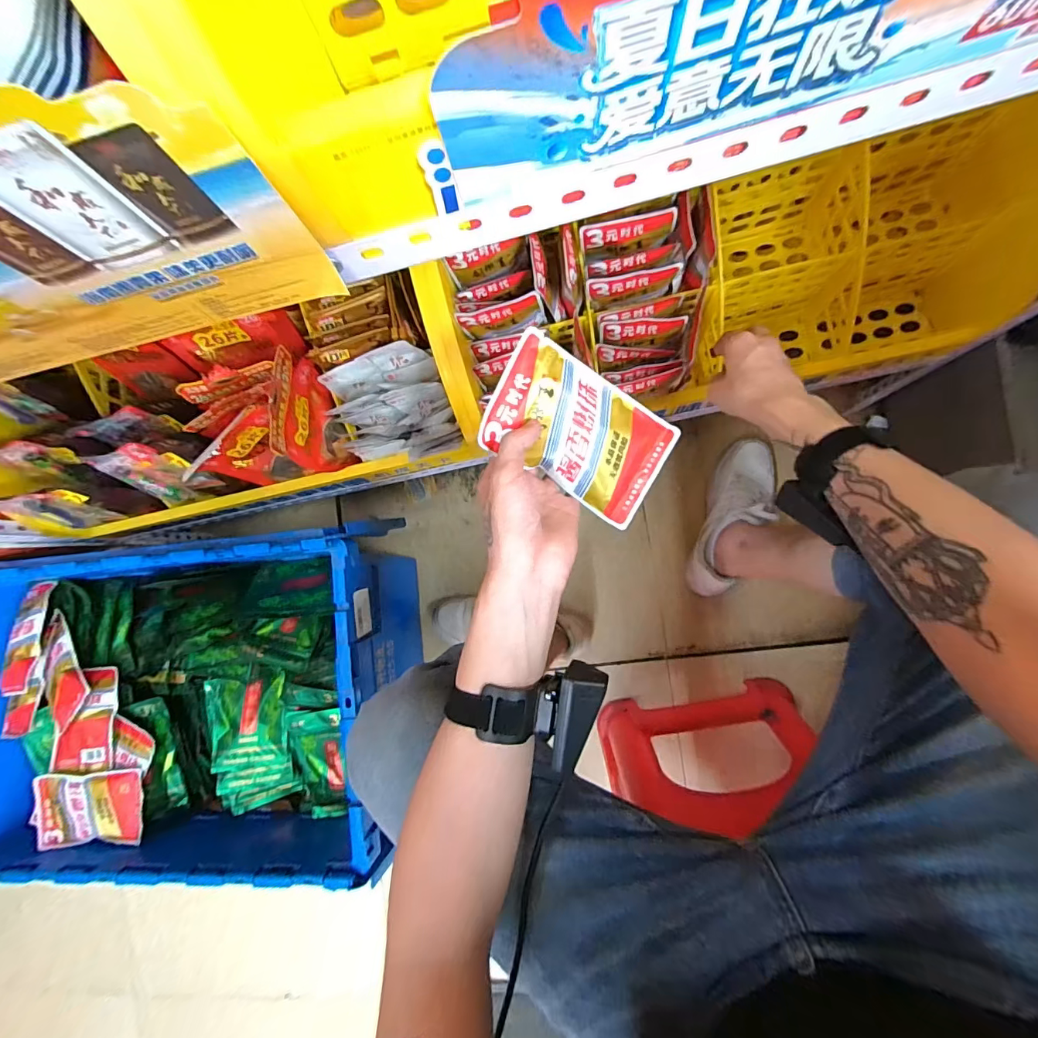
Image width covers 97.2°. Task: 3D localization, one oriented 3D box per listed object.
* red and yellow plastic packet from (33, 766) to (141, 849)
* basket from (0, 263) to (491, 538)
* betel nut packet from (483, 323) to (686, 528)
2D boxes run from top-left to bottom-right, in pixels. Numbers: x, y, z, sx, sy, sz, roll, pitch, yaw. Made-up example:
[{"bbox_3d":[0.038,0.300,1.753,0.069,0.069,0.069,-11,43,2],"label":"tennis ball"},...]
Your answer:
[{"bbox_3d":[-0.583,0.394,0.620,0.147,0.034,0.099,-4,89,9],"label":"red and yellow plastic packet"},{"bbox_3d":[-0.367,-0.132,0.605,0.641,0.207,0.207,-13,88,9],"label":"basket"},{"bbox_3d":[0.052,-0.068,0.367,0.154,0.013,0.096,29,90,-19],"label":"betel nut packet"}]

